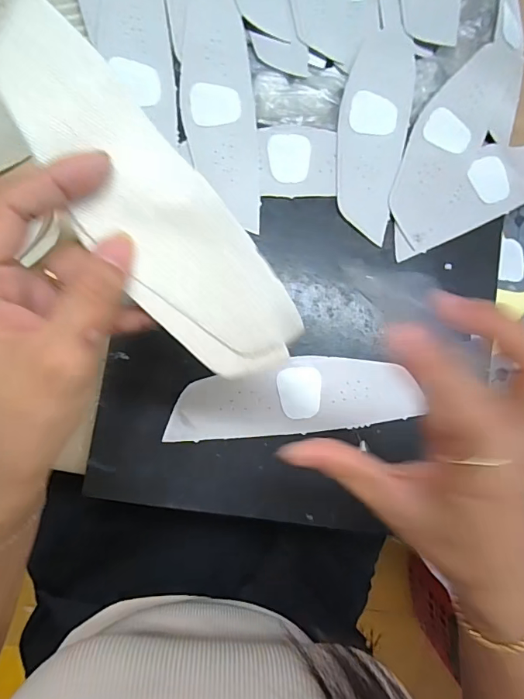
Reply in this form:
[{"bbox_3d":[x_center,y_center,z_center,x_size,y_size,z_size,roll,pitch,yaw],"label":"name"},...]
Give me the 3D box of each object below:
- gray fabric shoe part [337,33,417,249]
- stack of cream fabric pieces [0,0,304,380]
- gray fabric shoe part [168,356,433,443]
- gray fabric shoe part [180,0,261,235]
[{"bbox_3d":[0.091,-0.182,0.360,0.057,0.004,0.183,9,84,-6],"label":"gray fabric shoe part"},{"bbox_3d":[-0.048,-0.060,0.194,0.055,0.015,0.178,-39,107,-8],"label":"stack of cream fabric pieces"},{"bbox_3d":[0.026,0.036,0.339,0.186,0.004,0.055,-3,84,-6],"label":"gray fabric shoe part"},{"bbox_3d":[-0.033,-0.190,0.348,0.054,0.004,0.191,-4,86,-10],"label":"gray fabric shoe part"}]

